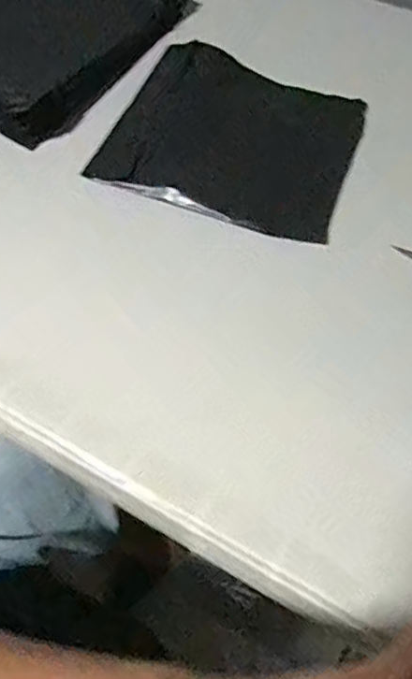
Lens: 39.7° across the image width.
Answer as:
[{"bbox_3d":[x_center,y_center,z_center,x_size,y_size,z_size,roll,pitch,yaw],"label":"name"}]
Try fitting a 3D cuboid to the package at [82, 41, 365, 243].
[{"bbox_3d":[0.026,-0.190,0.521,0.212,0.019,0.186,18,62,11],"label":"package"}]

